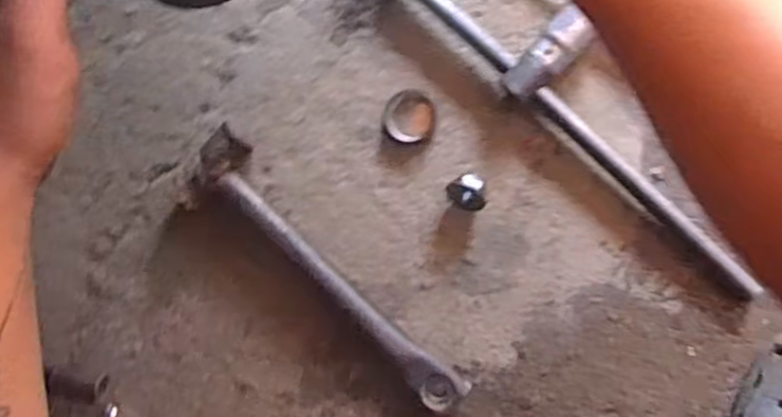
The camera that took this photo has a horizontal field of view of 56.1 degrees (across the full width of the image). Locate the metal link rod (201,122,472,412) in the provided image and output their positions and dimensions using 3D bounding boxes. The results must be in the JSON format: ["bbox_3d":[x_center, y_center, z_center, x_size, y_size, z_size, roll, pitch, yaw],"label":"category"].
[{"bbox_3d":[-0.055,0.059,0.707,0.056,0.035,0.345,-44,85,2],"label":"metal link rod"}]

